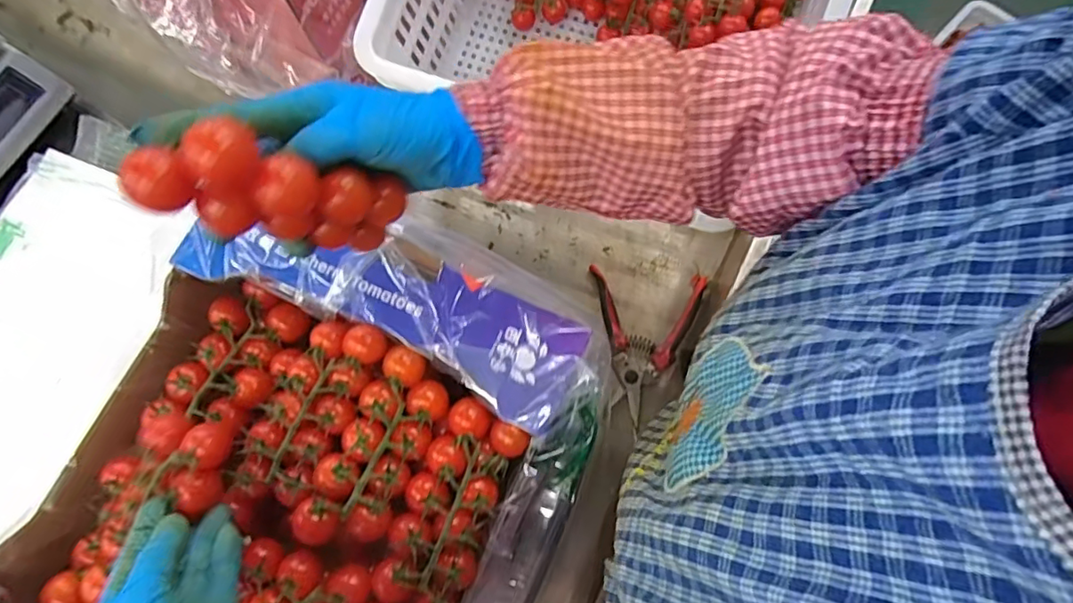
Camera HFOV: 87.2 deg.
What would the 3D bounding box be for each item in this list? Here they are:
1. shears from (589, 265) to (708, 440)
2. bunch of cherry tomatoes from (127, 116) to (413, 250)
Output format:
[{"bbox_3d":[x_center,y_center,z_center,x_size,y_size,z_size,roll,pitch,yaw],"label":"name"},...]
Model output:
[{"bbox_3d":[0.113,0.048,0.583,0.116,0.015,0.164,4,73,4],"label":"shears"},{"bbox_3d":[-0.120,-0.050,0.276,0.050,0.123,0.030,-26,70,34],"label":"bunch of cherry tomatoes"}]

